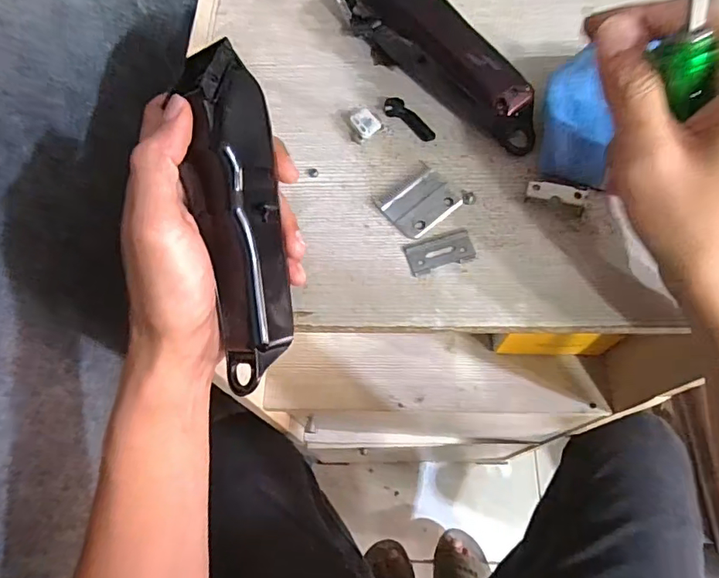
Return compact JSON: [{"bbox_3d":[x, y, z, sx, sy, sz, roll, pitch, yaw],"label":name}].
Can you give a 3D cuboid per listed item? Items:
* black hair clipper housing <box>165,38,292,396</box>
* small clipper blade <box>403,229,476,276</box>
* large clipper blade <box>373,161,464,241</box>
[{"bbox_3d":[-0.062,-0.034,0.257,0.039,0.025,0.164,-6,99,1],"label":"black hair clipper housing"},{"bbox_3d":[0.050,-0.023,0.308,0.042,0.004,0.021,-17,65,-4],"label":"small clipper blade"},{"bbox_3d":[0.038,-0.057,0.323,0.044,0.006,0.041,-38,69,-13],"label":"large clipper blade"}]

